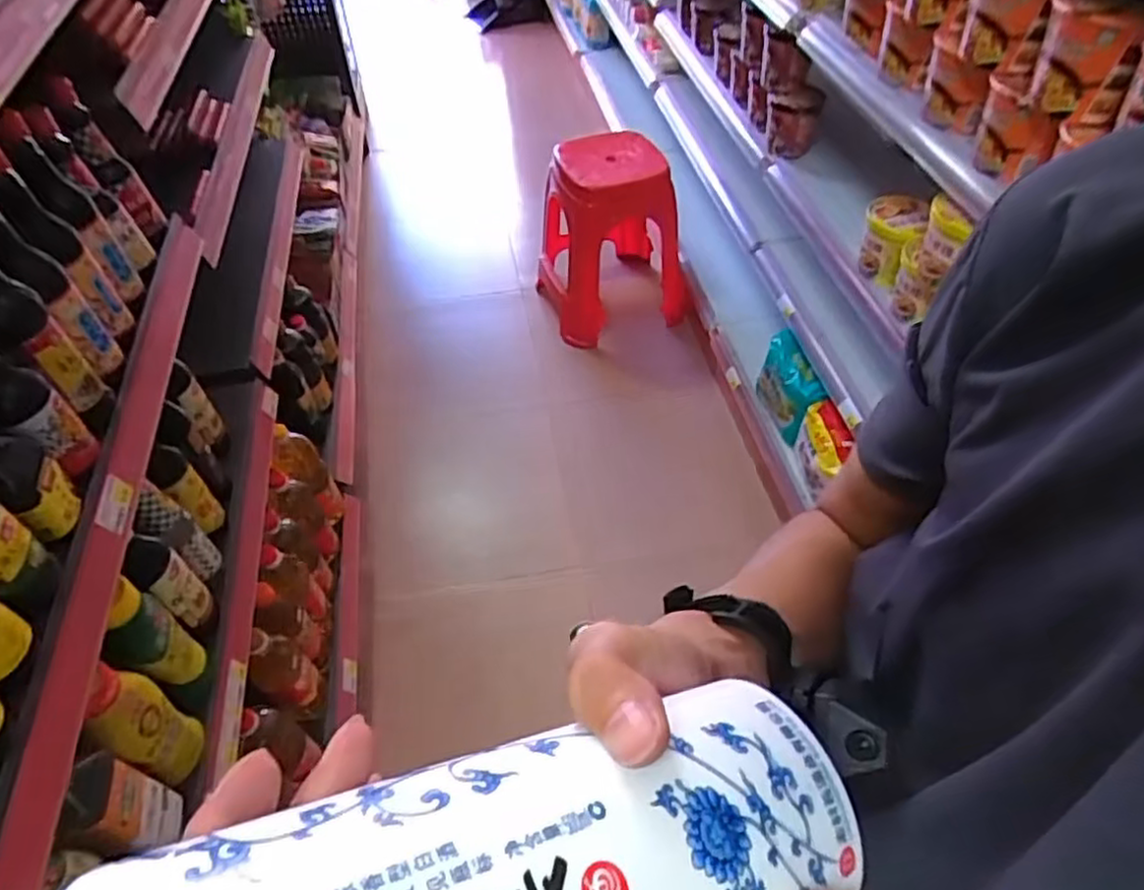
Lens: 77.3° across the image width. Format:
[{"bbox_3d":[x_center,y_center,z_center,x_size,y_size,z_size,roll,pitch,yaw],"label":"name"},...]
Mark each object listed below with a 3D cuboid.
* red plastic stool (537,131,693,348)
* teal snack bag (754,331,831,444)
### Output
[{"bbox_3d":[0.100,-0.520,1.858,0.330,0.484,0.330,-16,51,-11],"label":"red plastic stool"},{"bbox_3d":[0.447,-0.118,1.481,0.062,0.168,0.165,-15,50,-10],"label":"teal snack bag"}]

